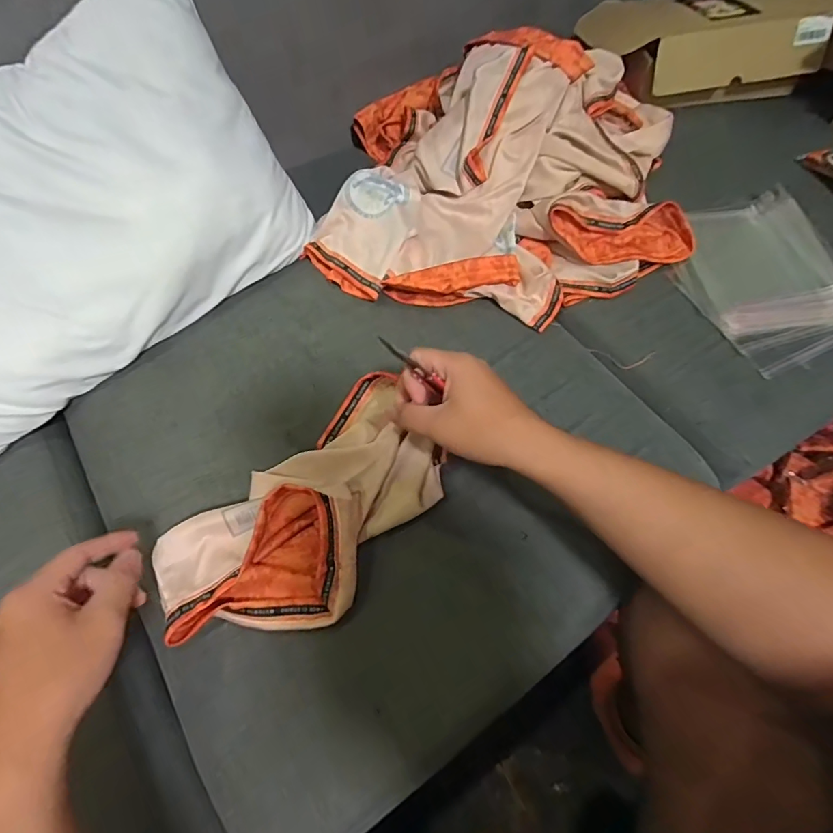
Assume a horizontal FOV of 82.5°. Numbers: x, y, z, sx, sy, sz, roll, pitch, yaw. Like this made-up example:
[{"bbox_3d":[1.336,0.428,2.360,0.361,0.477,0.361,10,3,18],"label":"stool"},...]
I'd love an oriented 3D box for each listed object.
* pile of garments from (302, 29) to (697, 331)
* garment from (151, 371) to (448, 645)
[{"bbox_3d":[0.116,-0.336,0.609,0.462,0.114,0.426,6,62,4],"label":"pile of garments"},{"bbox_3d":[-0.089,0.079,0.419,0.147,0.070,0.277,40,70,16],"label":"garment"}]

